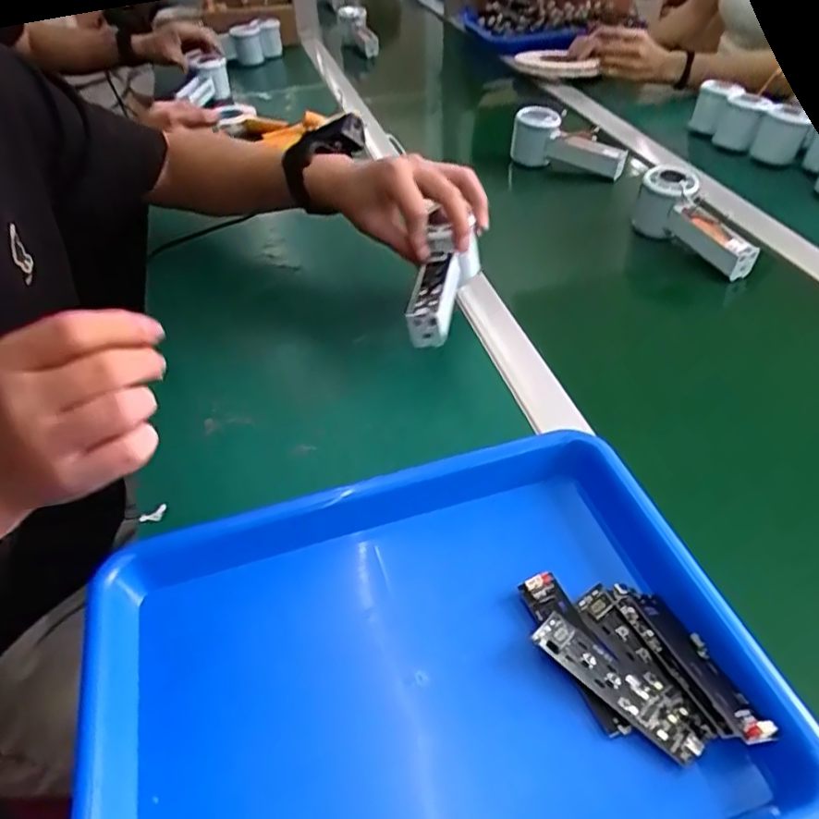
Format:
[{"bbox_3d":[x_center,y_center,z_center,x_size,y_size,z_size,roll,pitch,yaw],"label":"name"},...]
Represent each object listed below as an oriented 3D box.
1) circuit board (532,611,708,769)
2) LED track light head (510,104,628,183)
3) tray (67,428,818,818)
[{"bbox_3d":[0.107,0.143,0.338,0.092,0.004,0.022,36,58,29],"label":"circuit board"},{"bbox_3d":[0.209,-0.347,0.872,0.152,0.064,0.056,23,48,5],"label":"LED track light head"},{"bbox_3d":[0.001,0.145,0.345,0.343,0.040,0.246,-14,43,-11],"label":"tray"}]

